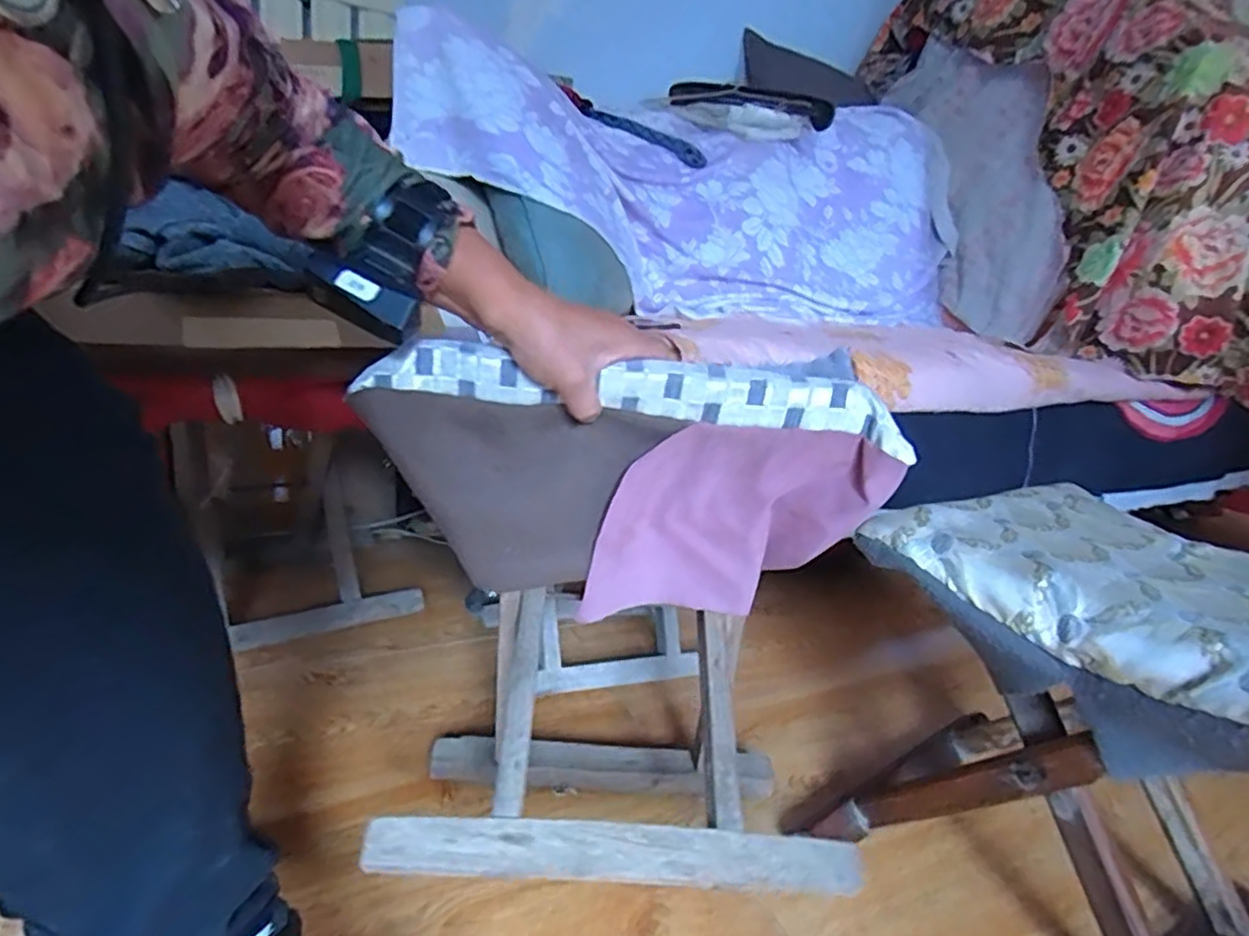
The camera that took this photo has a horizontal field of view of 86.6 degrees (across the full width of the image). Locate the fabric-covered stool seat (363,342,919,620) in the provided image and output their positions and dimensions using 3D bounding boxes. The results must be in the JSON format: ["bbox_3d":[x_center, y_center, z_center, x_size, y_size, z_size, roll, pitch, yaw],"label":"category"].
[{"bbox_3d":[0.008,0.017,0.493,0.376,0.189,0.050,3,16,-7],"label":"fabric-covered stool seat"}]

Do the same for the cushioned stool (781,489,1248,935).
[{"bbox_3d":[0.357,0.210,0.514,0.297,0.304,0.276,-6,21,-35],"label":"cushioned stool"}]

